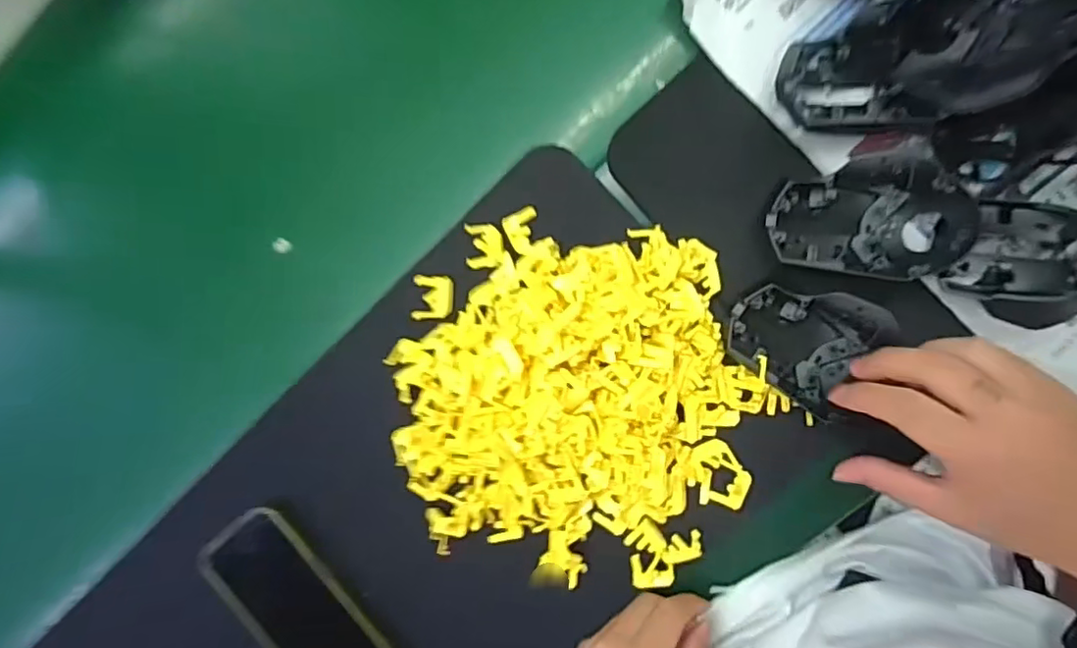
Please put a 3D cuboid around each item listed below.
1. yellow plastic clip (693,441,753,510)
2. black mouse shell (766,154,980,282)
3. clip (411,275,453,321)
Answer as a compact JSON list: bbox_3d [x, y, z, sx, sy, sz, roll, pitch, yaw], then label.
[{"bbox_3d":[0.128,0.106,0.418,0.036,0.006,0.048,-11,91,8],"label":"yellow plastic clip"},{"bbox_3d":[0.205,-0.067,0.377,0.109,0.035,0.070,7,95,7],"label":"black mouse shell"},{"bbox_3d":[-0.075,-0.019,0.431,0.025,0.015,0.031,3,95,8],"label":"clip"}]

